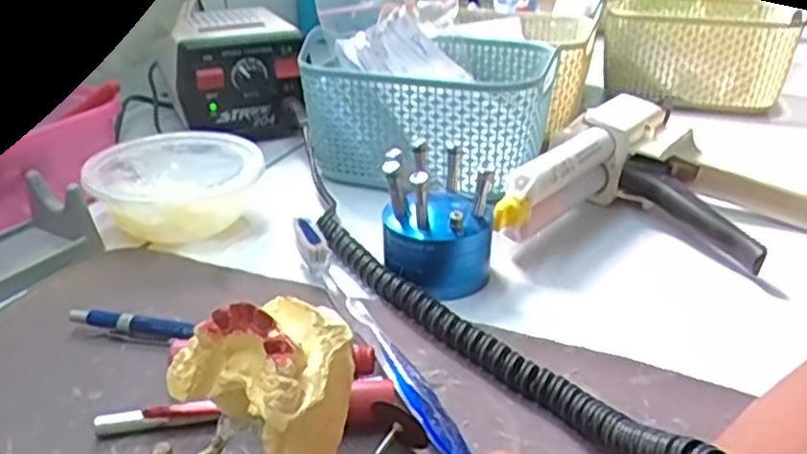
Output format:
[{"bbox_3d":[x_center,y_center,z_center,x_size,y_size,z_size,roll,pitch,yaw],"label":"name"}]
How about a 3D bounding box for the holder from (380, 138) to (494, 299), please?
[{"bbox_3d":[0.018,-0.009,0.394,0.058,0.067,0.058,2,27,2],"label":"holder"}]

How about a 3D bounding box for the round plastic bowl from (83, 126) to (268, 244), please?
[{"bbox_3d":[-0.141,-0.024,0.459,0.100,0.040,0.095,1,27,0],"label":"round plastic bowl"}]

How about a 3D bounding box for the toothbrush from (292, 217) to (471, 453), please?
[{"bbox_3d":[-0.018,0.044,0.342,0.011,0.022,0.181,-12,30,-23],"label":"toothbrush"}]

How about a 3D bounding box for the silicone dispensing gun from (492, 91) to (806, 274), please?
[{"bbox_3d":[0.150,-0.018,0.435,0.154,0.060,0.164,19,32,31],"label":"silicone dispensing gun"}]

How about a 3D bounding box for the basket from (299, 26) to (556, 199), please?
[{"bbox_3d":[0.015,-0.080,0.520,0.159,0.084,0.120,5,28,8],"label":"basket"}]

